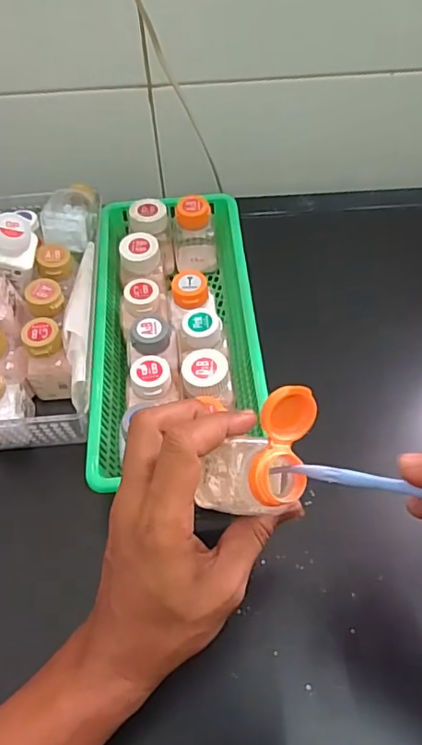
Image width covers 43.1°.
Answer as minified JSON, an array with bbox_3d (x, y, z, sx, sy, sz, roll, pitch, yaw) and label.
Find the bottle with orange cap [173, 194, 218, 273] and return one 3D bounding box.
[{"bbox_3d":[-0.015,-0.130,0.514,0.040,0.068,0.035,-8,55,-3],"label":"bottle with orange cap"}]

